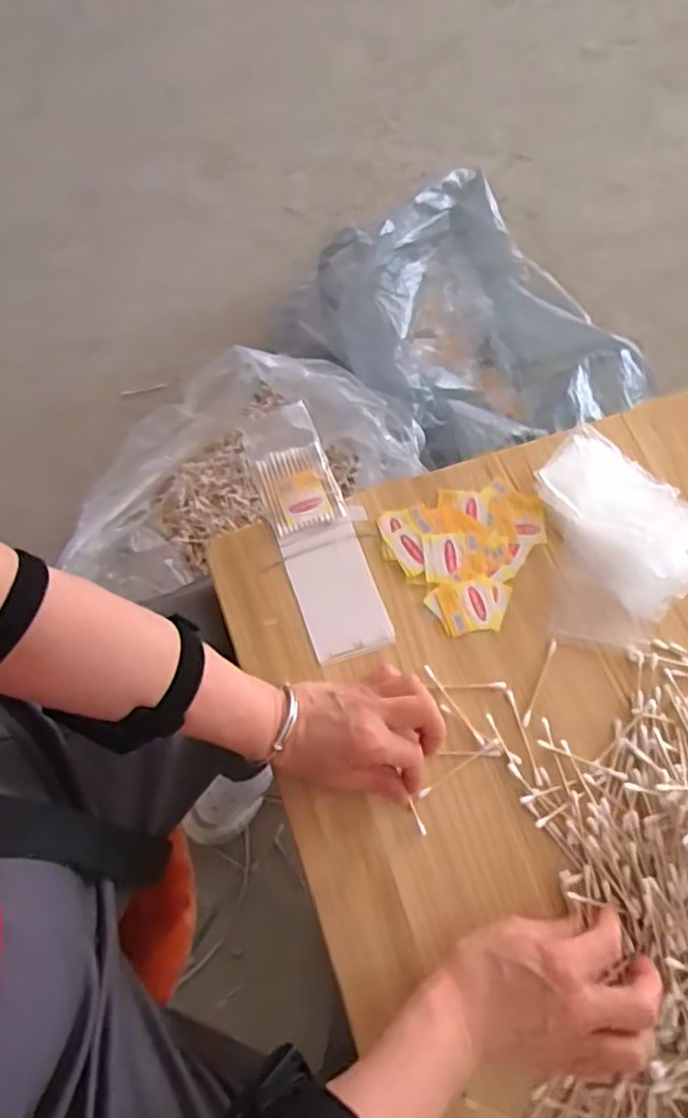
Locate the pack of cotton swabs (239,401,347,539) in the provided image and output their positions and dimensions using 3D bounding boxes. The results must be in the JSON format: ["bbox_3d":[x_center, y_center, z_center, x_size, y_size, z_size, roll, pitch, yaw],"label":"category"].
[{"bbox_3d":[-0.043,-0.074,0.545,0.060,0.008,0.107,-18,74,-9],"label":"pack of cotton swabs"}]

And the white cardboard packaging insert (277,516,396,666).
[{"bbox_3d":[-0.007,0.023,0.520,0.061,0.008,0.106,-17,73,-9],"label":"white cardboard packaging insert"}]

